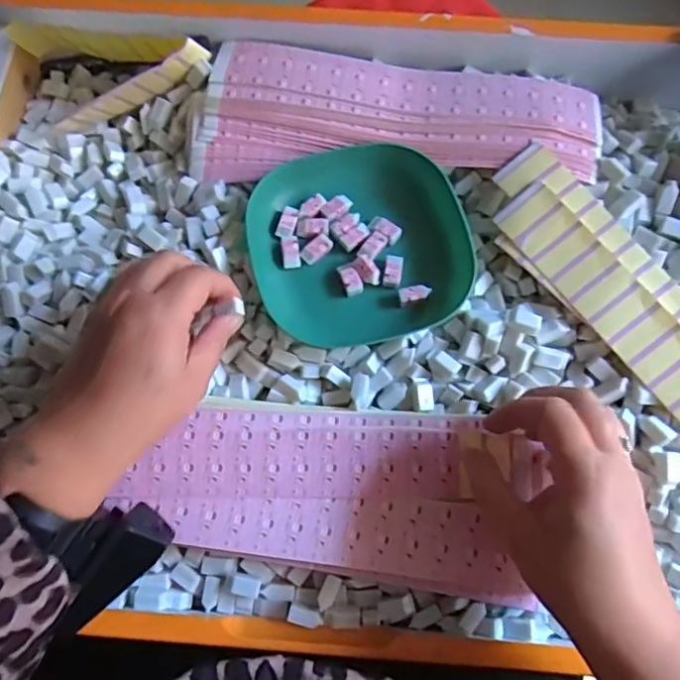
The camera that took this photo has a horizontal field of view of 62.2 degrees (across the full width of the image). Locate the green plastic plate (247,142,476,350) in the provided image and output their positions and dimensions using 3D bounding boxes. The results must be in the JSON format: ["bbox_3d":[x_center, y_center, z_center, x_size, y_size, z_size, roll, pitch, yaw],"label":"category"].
[{"bbox_3d":[0.012,-0.063,0.375,0.131,0.034,0.127,0,73,0],"label":"green plastic plate"}]

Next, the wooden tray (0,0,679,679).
[{"bbox_3d":[0.034,-0.025,0.357,0.584,0.078,0.414,6,73,2],"label":"wooden tray"}]

